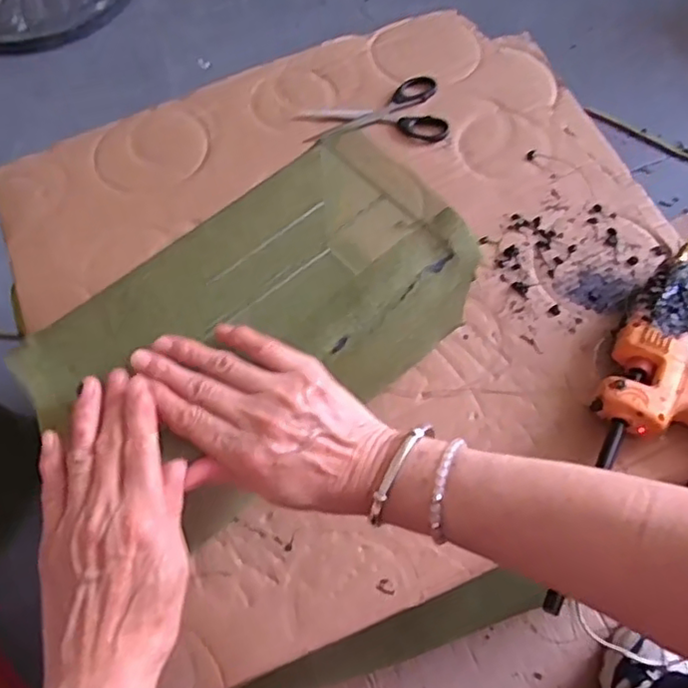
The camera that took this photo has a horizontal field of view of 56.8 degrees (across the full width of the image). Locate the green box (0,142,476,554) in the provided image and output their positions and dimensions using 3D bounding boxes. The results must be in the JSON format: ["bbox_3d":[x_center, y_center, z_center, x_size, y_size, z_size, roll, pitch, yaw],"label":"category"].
[{"bbox_3d":[-0.048,0.007,0.462,0.275,0.149,0.157,-39,67,-16],"label":"green box"}]

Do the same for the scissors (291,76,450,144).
[{"bbox_3d":[0.029,-0.236,0.660,0.146,0.011,0.084,-8,62,-2],"label":"scissors"}]

